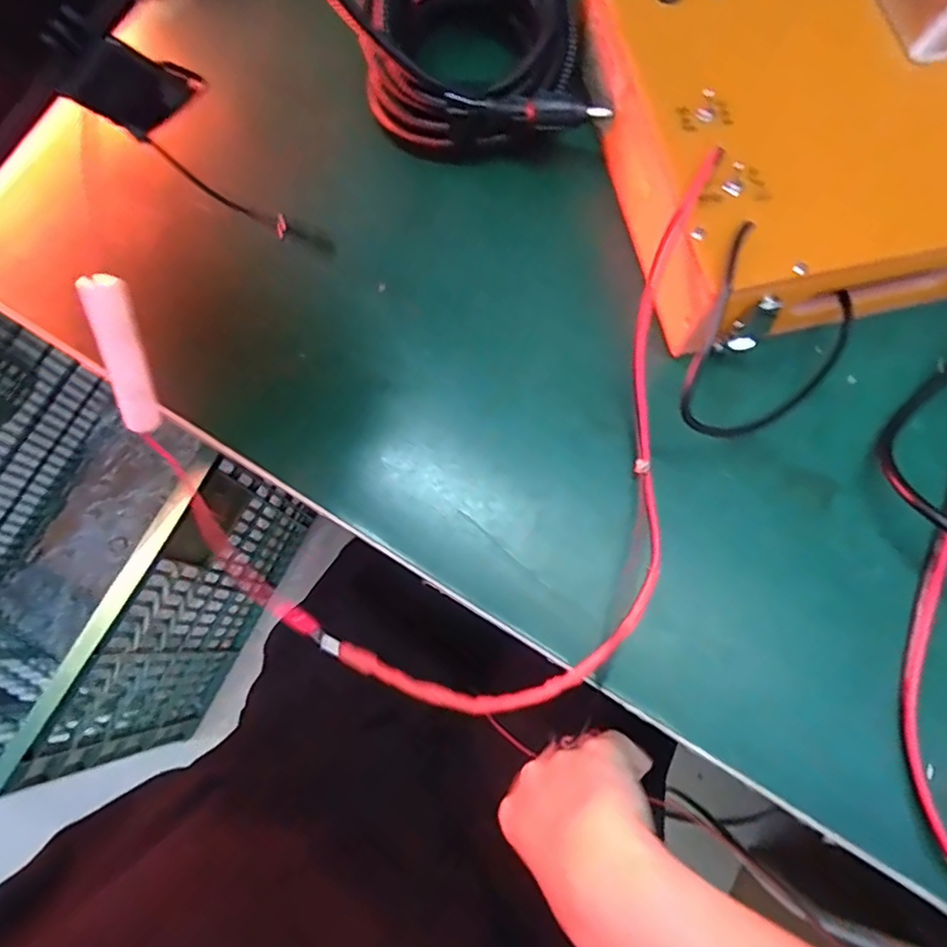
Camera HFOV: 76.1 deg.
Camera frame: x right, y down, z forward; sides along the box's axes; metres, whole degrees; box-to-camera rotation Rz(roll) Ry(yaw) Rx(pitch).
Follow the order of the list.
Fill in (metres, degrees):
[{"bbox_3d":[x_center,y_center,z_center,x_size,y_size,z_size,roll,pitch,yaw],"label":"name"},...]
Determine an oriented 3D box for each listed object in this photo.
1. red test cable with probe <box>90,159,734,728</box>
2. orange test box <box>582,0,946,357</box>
[{"bbox_3d":[0.008,0.000,0.250,0.243,0.043,0.200,-18,101,-12],"label":"red test cable with probe"},{"bbox_3d":[0.158,-0.172,0.301,0.187,0.064,0.197,-12,74,-1],"label":"orange test box"}]

